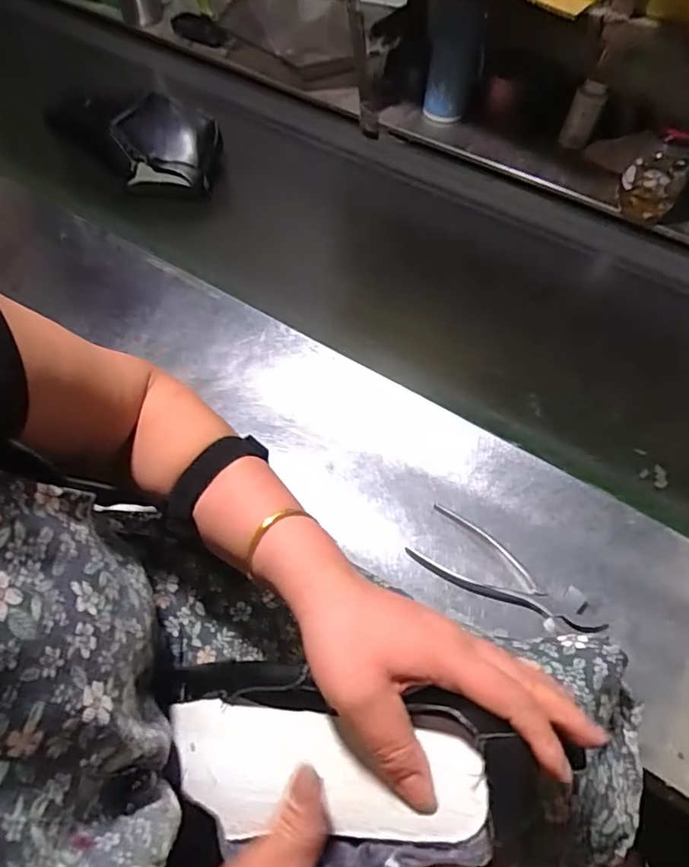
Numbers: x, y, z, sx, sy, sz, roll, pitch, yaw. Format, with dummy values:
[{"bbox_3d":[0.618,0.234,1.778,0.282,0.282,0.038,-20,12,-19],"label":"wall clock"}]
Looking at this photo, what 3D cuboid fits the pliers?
[{"bbox_3d":[0.158,0.143,0.559,0.186,0.008,0.067,31,65,17],"label":"pliers"}]

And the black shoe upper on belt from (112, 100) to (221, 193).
[{"bbox_3d":[-0.274,-0.443,0.878,0.147,0.097,0.108,0,60,1],"label":"black shoe upper on belt"}]

